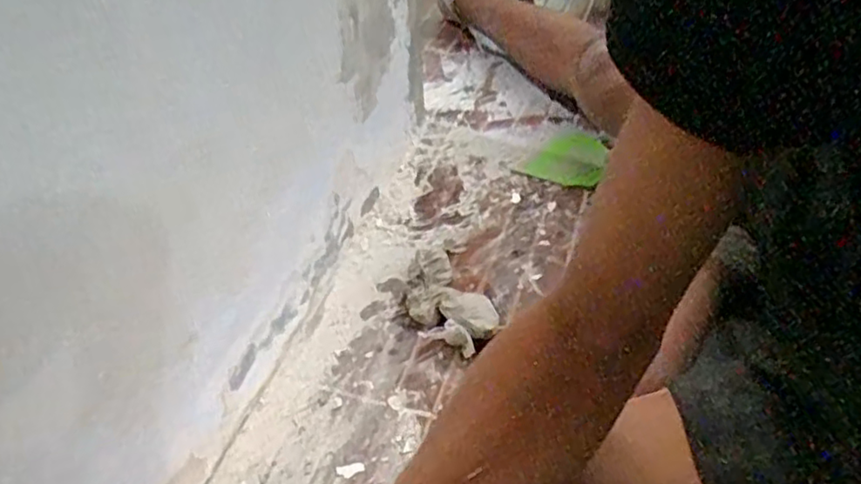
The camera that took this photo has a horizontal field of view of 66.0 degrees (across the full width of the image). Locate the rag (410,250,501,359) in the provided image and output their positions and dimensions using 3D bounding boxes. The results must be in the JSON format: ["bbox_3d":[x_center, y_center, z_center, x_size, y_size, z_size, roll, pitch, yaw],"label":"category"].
[{"bbox_3d":[0.012,0.057,0.667,0.066,0.032,0.135,-21,45,-19],"label":"rag"}]

